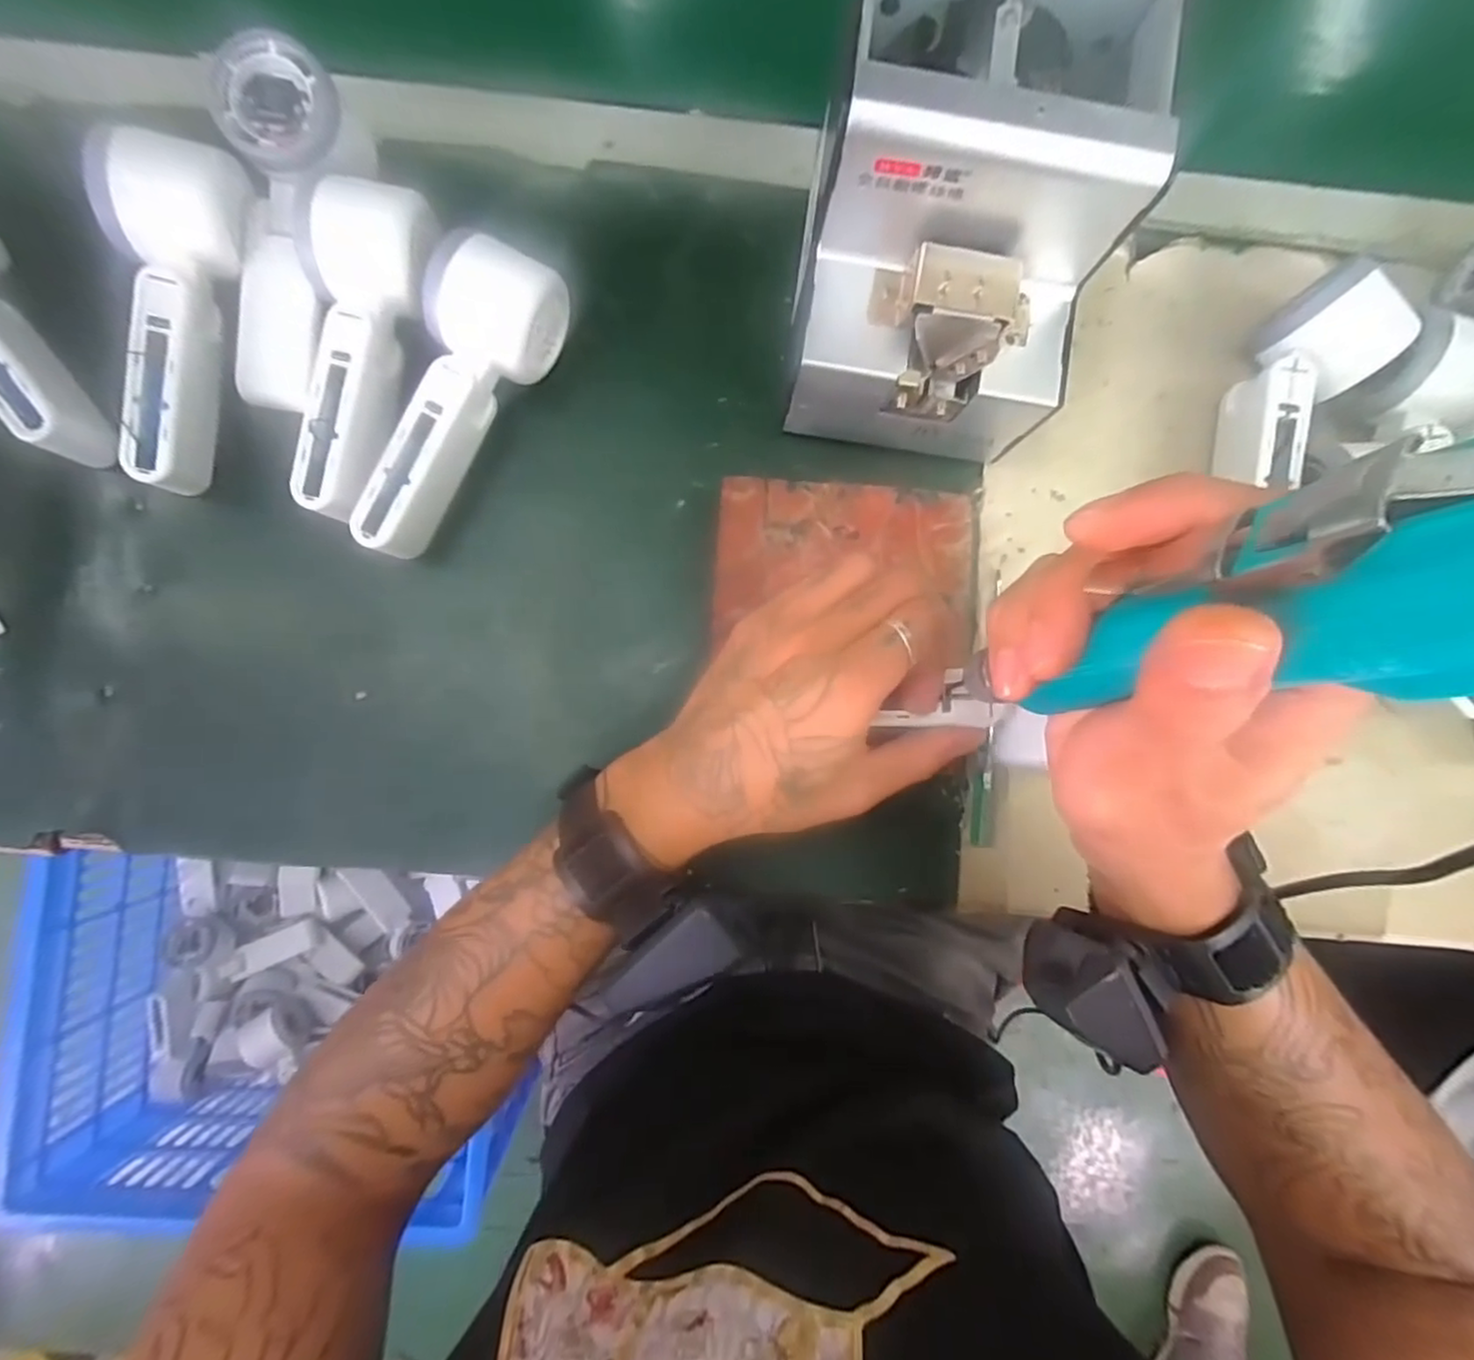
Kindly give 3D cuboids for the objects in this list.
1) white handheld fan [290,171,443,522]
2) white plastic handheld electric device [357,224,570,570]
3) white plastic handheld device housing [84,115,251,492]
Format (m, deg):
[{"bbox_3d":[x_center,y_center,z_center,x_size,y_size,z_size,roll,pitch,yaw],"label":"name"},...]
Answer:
[{"bbox_3d":[-0.191,-0.165,0.336,0.054,0.050,0.159,4,86,-3],"label":"white handheld fan"},{"bbox_3d":[-0.145,-0.138,0.338,0.048,0.061,0.158,26,85,-1],"label":"white plastic handheld electric device"},{"bbox_3d":[-0.287,-0.181,0.331,0.052,0.042,0.163,8,98,-2],"label":"white plastic handheld device housing"}]

